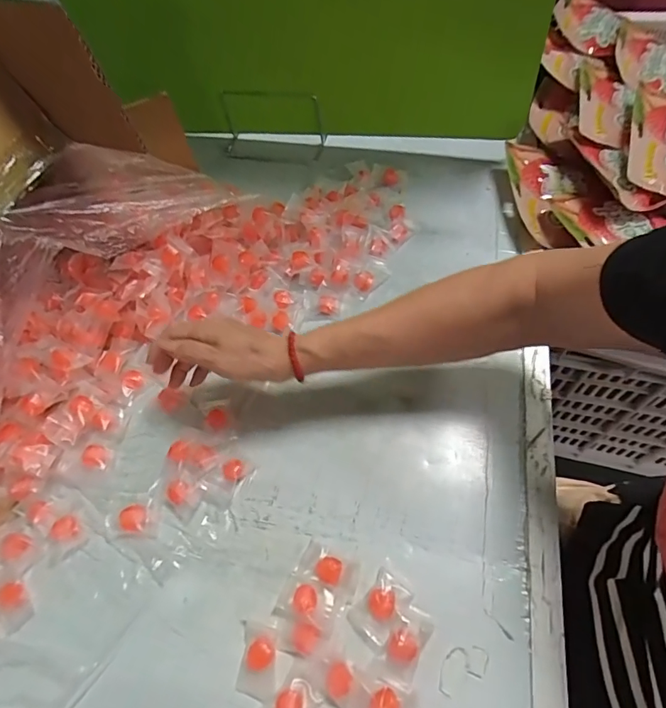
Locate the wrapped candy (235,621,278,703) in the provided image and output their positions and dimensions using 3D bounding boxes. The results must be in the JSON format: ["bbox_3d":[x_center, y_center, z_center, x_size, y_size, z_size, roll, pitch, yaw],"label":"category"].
[{"bbox_3d":[-0.059,0.237,0.336,0.031,0.016,0.048,1,61,7],"label":"wrapped candy"}]

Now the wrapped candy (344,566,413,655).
[{"bbox_3d":[0.039,0.203,0.344,0.037,0.008,0.049,38,71,24],"label":"wrapped candy"}]

